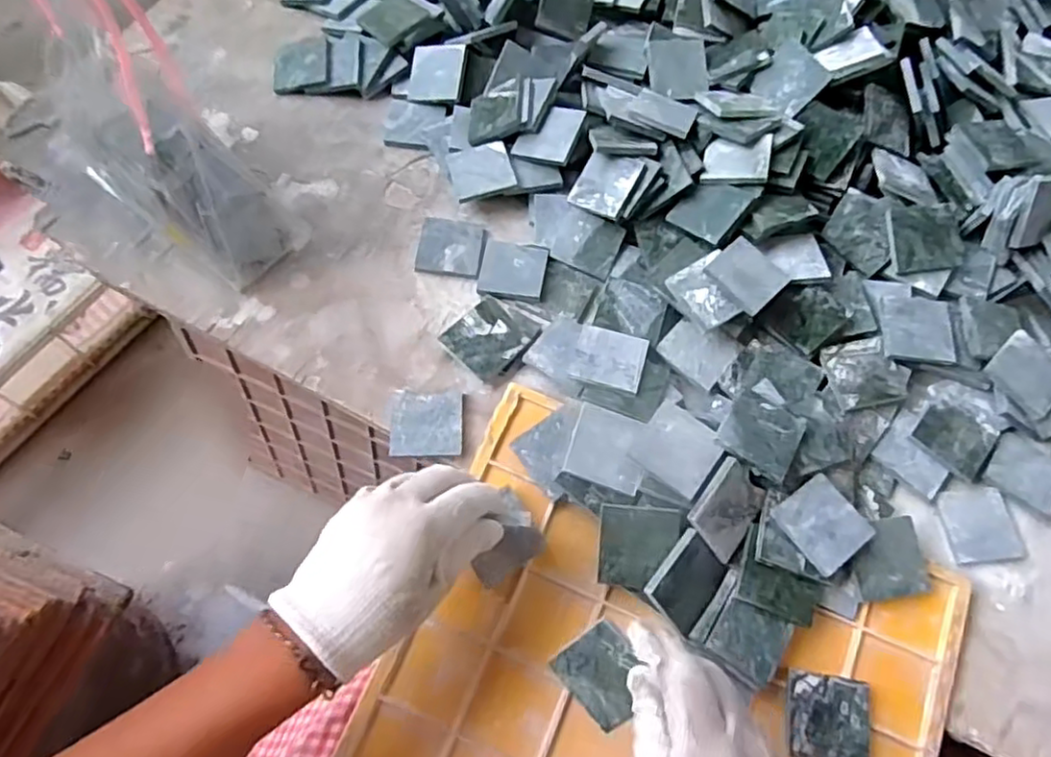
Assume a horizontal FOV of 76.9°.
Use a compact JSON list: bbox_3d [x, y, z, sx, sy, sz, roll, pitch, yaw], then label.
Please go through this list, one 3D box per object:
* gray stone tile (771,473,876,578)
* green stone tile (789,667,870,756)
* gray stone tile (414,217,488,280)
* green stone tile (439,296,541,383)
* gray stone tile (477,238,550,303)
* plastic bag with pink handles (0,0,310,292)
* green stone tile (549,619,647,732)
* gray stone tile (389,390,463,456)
[{"bbox_3d":[0.190,0.092,0.422,0.051,0.004,0.049,-29,65,-20],"label":"gray stone tile"},{"bbox_3d":[0.181,0.204,0.397,0.046,0.010,0.049,10,65,-1],"label":"green stone tile"},{"bbox_3d":[-0.057,-0.104,0.517,0.050,0.007,0.048,10,65,-1],"label":"gray stone tile"},{"bbox_3d":[-0.025,-0.031,0.484,0.050,0.009,0.058,38,68,11],"label":"green stone tile"},{"bbox_3d":[-0.009,-0.085,0.507,0.050,0.005,0.050,12,65,0],"label":"gray stone tile"},{"bbox_3d":[-0.300,-0.175,0.423,0.241,0.240,0.099,27,69,9],"label":"plastic bag with pink handles"},{"bbox_3d":[0.042,0.158,0.351,0.045,0.004,0.048,47,114,12],"label":"green stone tile"},{"bbox_3d":[-0.067,0.031,0.458,0.047,0.011,0.046,0,66,-6],"label":"gray stone tile"}]

